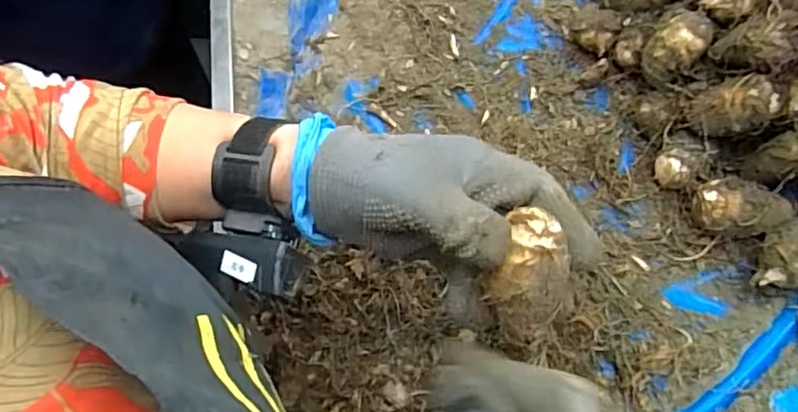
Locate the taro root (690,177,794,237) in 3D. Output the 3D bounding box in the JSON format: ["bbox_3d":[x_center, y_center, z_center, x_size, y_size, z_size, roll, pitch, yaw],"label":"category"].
[{"bbox_3d":[0.259,0.004,0.448,0.073,0.036,0.042,5,66,5],"label":"taro root"}]

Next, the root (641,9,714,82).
[{"bbox_3d":[0.215,-0.125,0.457,0.041,0.038,0.038,-1,66,2],"label":"root"}]

